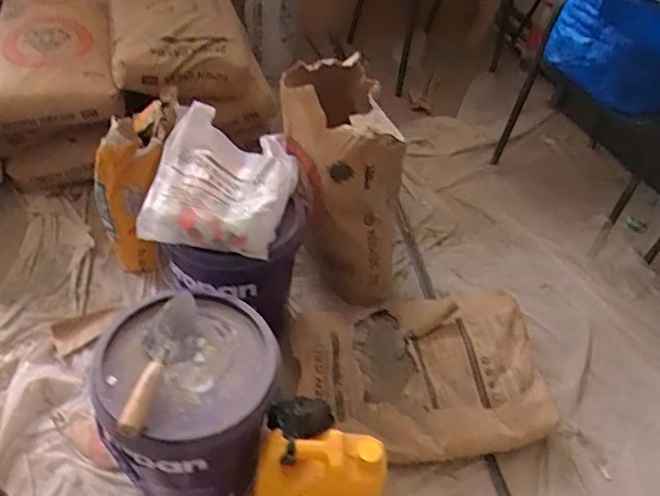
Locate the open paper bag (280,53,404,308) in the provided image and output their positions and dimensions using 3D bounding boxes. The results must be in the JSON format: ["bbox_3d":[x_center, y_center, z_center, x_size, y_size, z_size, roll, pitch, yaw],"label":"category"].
[{"bbox_3d":[0.044,-0.142,1.397,0.196,0.540,0.293,-31,57,-32],"label":"open paper bag"}]

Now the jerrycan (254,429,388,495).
[{"bbox_3d":[-0.020,0.452,1.059,0.233,0.272,0.104,3,45,-5],"label":"jerrycan"}]

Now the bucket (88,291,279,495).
[{"bbox_3d":[-0.254,0.297,1.061,0.279,0.342,0.285,4,45,-4],"label":"bucket"}]

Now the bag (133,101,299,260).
[{"bbox_3d":[-0.216,-0.143,1.195,0.273,0.114,0.312,12,45,3],"label":"bag"}]

